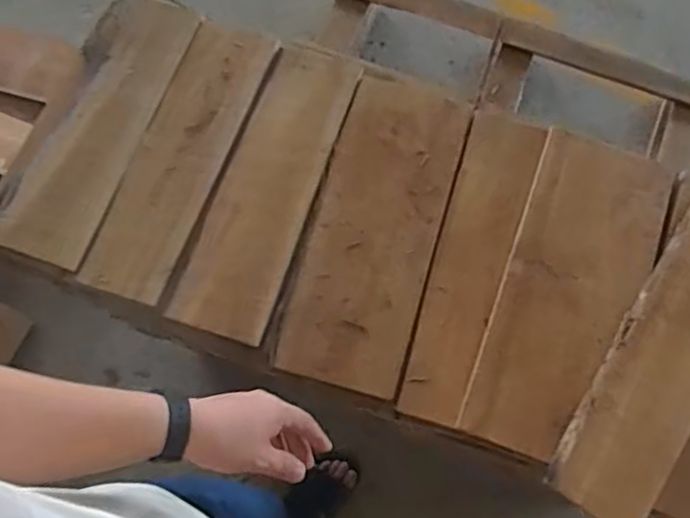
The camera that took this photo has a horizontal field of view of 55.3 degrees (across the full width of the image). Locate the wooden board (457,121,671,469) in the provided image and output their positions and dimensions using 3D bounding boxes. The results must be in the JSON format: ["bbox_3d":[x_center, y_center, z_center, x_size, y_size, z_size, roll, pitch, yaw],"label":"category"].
[{"bbox_3d":[0.324,0.042,0.955,0.183,0.021,0.484,24,73,8],"label":"wooden board"}]

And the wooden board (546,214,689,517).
[{"bbox_3d":[0.453,0.127,0.916,0.139,0.029,0.497,36,75,11],"label":"wooden board"}]

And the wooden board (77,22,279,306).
[{"bbox_3d":[-0.261,-0.168,1.043,0.135,0.021,0.476,19,73,6],"label":"wooden board"}]

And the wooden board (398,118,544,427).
[{"bbox_3d":[0.190,-0.004,0.983,0.107,0.016,0.488,19,73,6],"label":"wooden board"}]

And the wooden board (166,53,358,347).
[{"bbox_3d":[-0.120,-0.117,1.016,0.144,0.015,0.480,17,72,6],"label":"wooden board"}]

